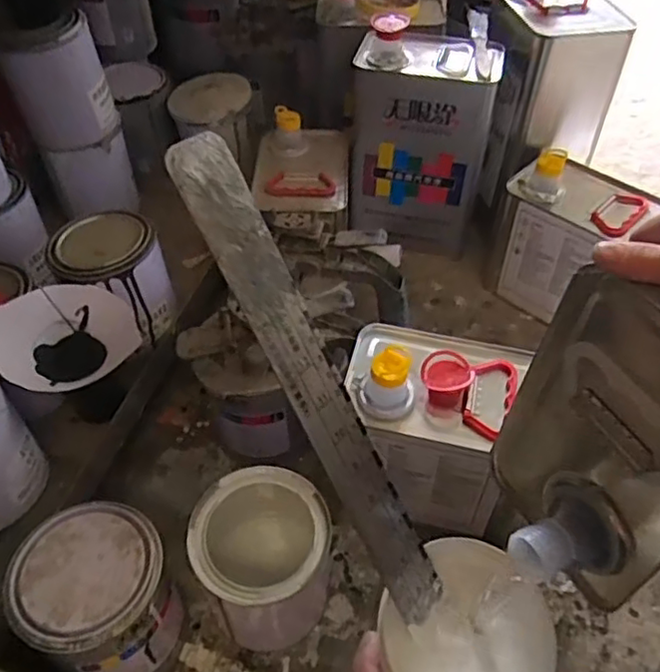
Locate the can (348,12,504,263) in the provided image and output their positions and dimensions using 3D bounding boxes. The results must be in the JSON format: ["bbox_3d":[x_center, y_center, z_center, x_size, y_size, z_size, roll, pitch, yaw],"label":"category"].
[{"bbox_3d":[0.120,-0.258,0.825,0.174,0.261,0.123,7,49,7],"label":"can"}]

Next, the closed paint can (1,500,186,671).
[{"bbox_3d":[-0.176,0.216,0.501,0.104,0.140,0.100,0,47,0],"label":"closed paint can"}]

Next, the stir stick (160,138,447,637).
[{"bbox_3d":[-0.004,0.031,0.296,0.035,0.256,0.006,-34,18,-27],"label":"stir stick"}]

